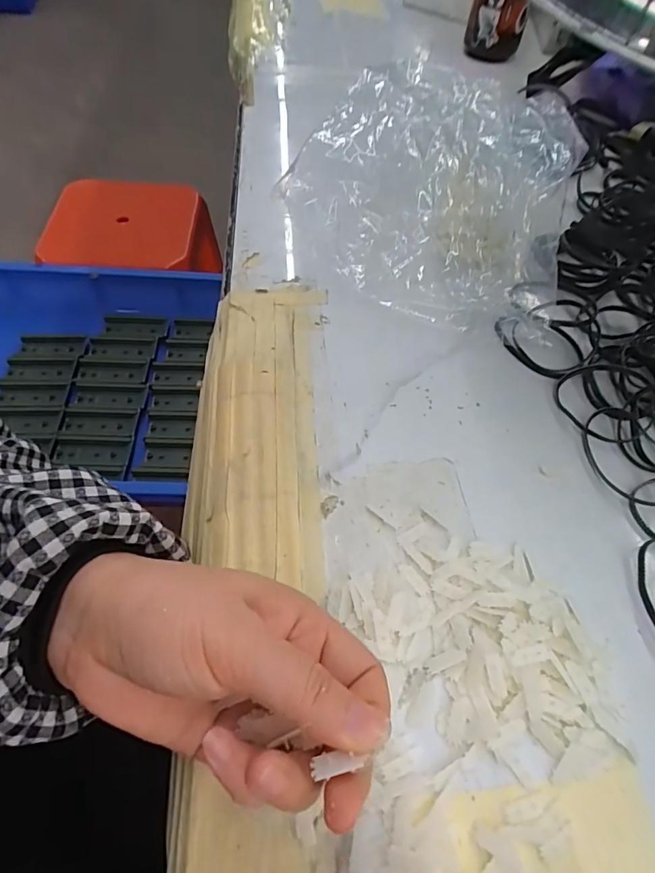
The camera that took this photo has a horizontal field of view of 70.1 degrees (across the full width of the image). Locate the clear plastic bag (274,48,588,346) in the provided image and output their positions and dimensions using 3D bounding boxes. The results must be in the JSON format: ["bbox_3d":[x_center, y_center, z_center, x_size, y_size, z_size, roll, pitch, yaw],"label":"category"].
[{"bbox_3d":[0.118,-0.205,0.369,0.192,0.103,0.235,27,61,14],"label":"clear plastic bag"}]

